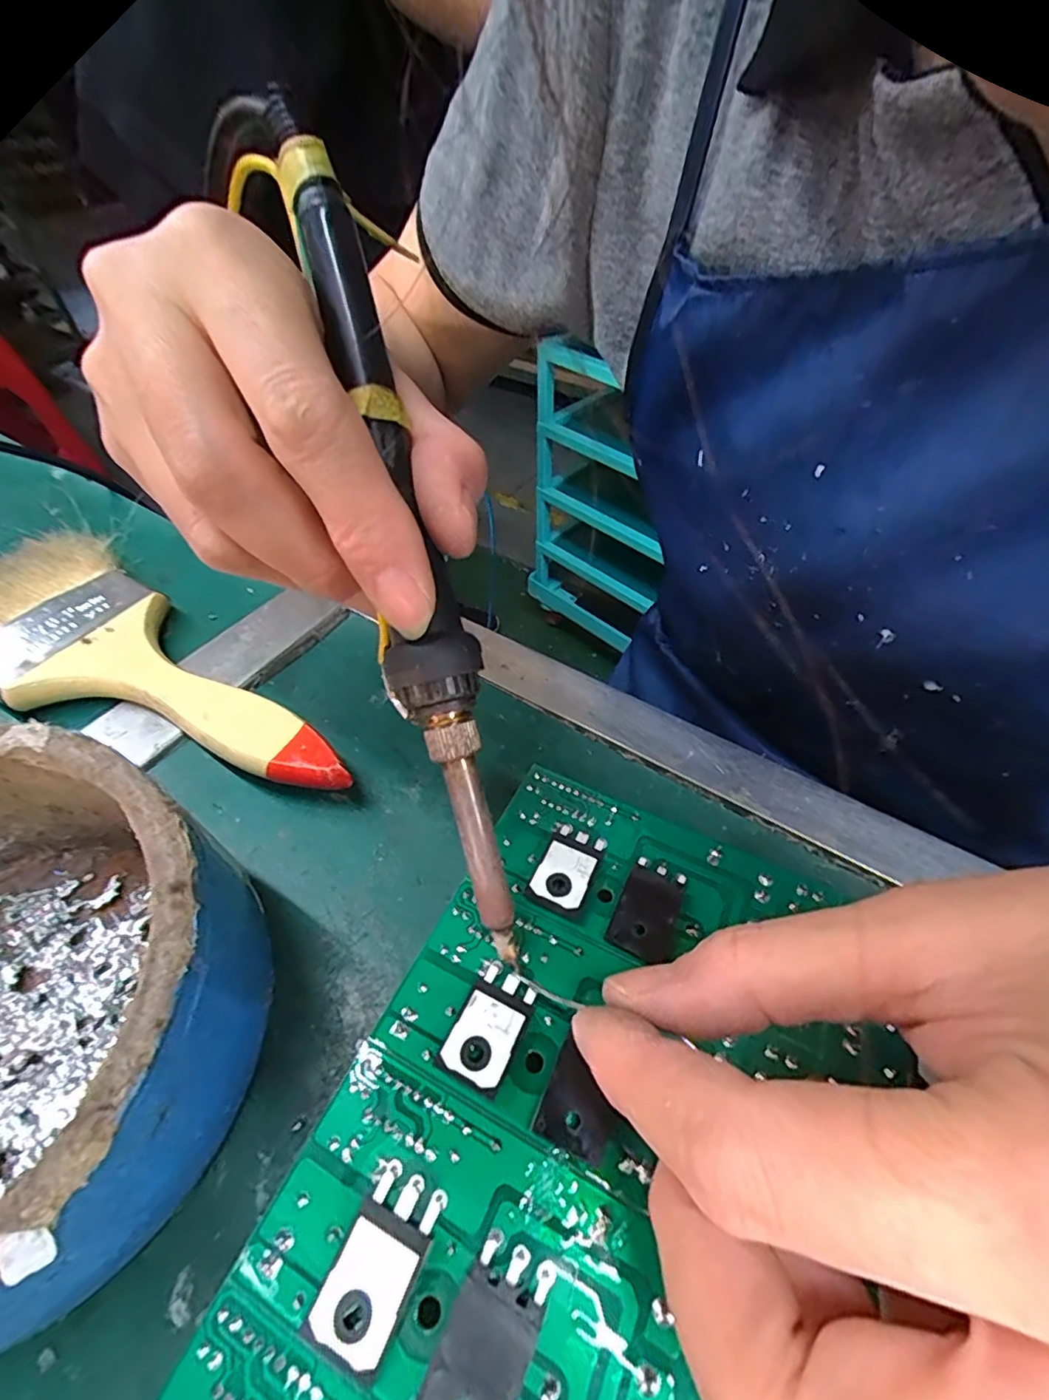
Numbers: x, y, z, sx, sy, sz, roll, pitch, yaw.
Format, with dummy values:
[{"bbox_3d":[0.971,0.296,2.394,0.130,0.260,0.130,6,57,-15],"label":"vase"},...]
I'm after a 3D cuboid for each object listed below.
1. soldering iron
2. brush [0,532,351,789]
[{"bbox_3d":[-0.028,-0.035,0.131,0.019,0.025,0.196,-14,92,-12],"label":"soldering iron"},{"bbox_3d":[-0.143,-0.018,0.224,0.191,0.011,0.073,19,53,12],"label":"brush"}]

